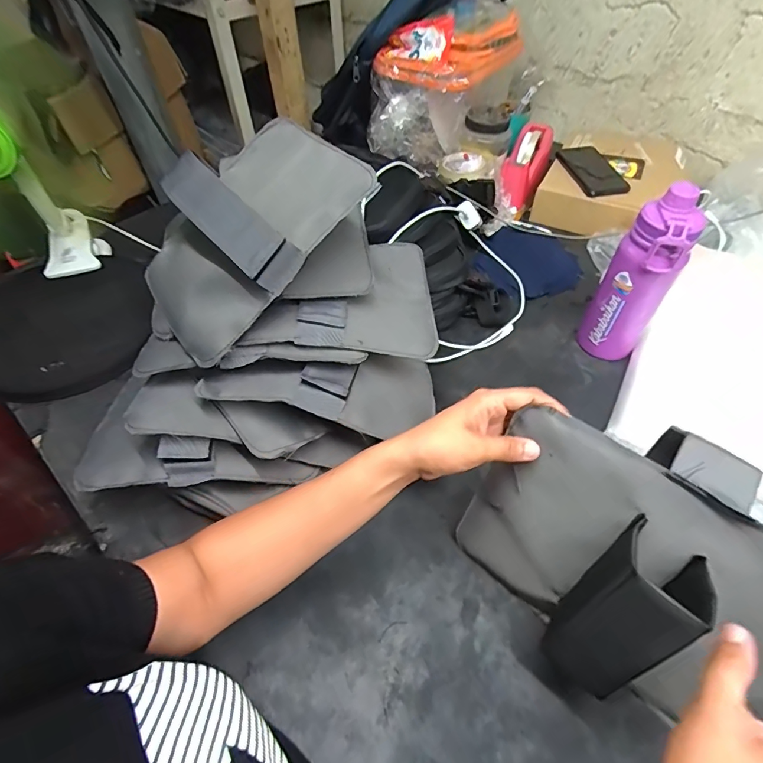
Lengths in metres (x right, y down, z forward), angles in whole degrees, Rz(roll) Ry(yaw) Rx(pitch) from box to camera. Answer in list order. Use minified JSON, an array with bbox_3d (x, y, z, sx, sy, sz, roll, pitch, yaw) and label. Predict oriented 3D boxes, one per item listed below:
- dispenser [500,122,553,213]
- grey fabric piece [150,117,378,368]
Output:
[{"bbox_3d":[0.283,-0.433,0.849,0.067,0.076,0.207,20,70,18],"label":"dispenser"},{"bbox_3d":[-0.168,-0.181,0.463,0.266,0.078,0.222,-46,57,5],"label":"grey fabric piece"}]

